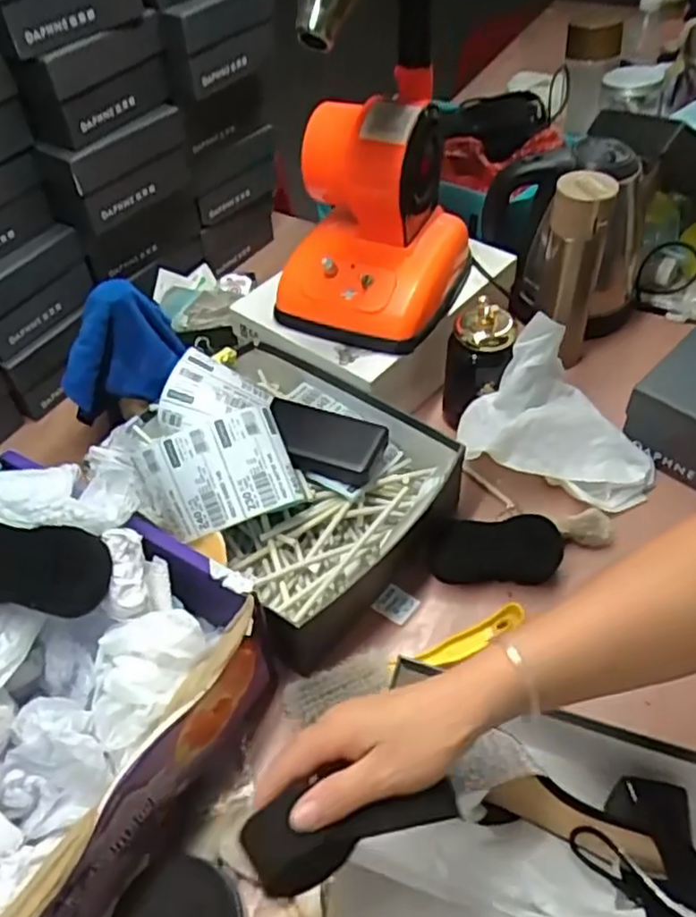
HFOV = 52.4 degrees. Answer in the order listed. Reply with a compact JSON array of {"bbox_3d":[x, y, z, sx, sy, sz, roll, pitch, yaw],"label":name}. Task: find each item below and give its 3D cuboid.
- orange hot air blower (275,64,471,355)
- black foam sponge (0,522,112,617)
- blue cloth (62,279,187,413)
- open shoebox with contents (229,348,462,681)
[{"bbox_3d":[0.038,-0.287,0.793,0.180,0.199,0.253,14,51,15],"label":"orange hot air blower"},{"bbox_3d":[-0.240,0.081,0.519,0.123,0.033,0.065,8,61,-11],"label":"black foam sponge"},{"bbox_3d":[-0.252,-0.121,0.782,0.127,0.117,0.071,-10,49,-5],"label":"blue cloth"},{"bbox_3d":[-0.068,0.033,0.737,0.298,0.086,0.263,30,57,26],"label":"open shoebox with contents"}]

